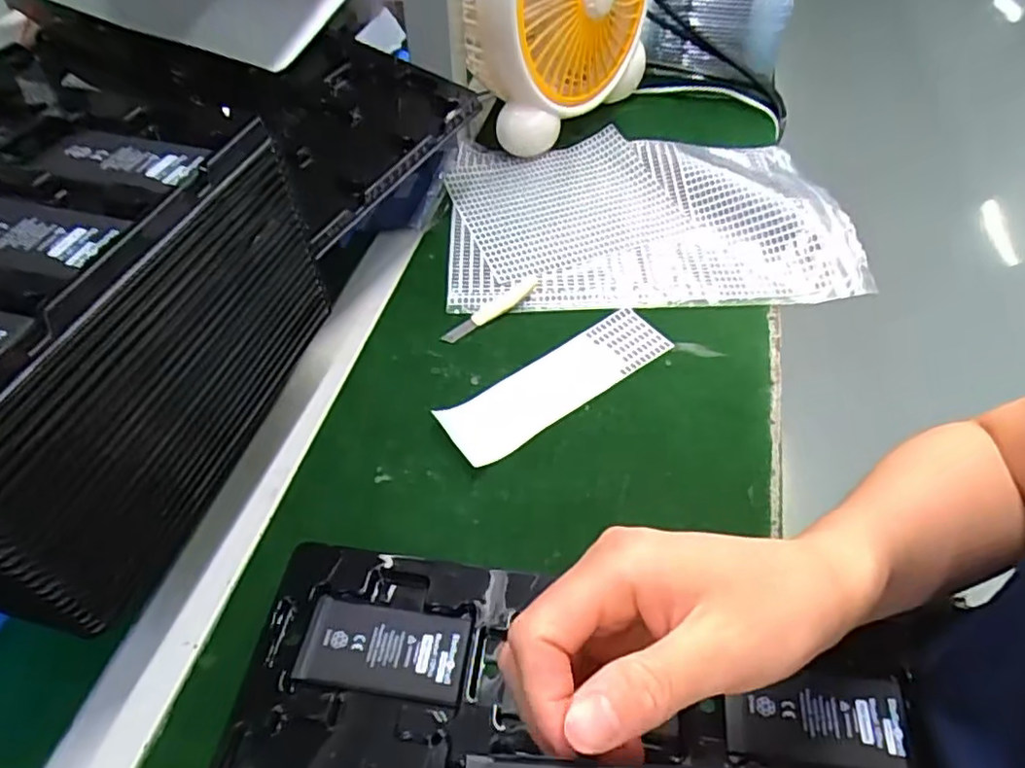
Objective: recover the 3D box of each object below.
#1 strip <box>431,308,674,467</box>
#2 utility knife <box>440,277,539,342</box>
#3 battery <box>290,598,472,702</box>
[{"bbox_3d":[0.034,-0.003,0.462,0.173,0.004,0.049,-29,64,-19],"label":"strip"},{"bbox_3d":[-0.014,-0.058,0.500,0.094,0.004,0.014,-33,58,-24],"label":"utility knife"},{"bbox_3d":[-0.067,0.137,0.335,0.086,0.004,0.043,6,51,5],"label":"battery"}]

